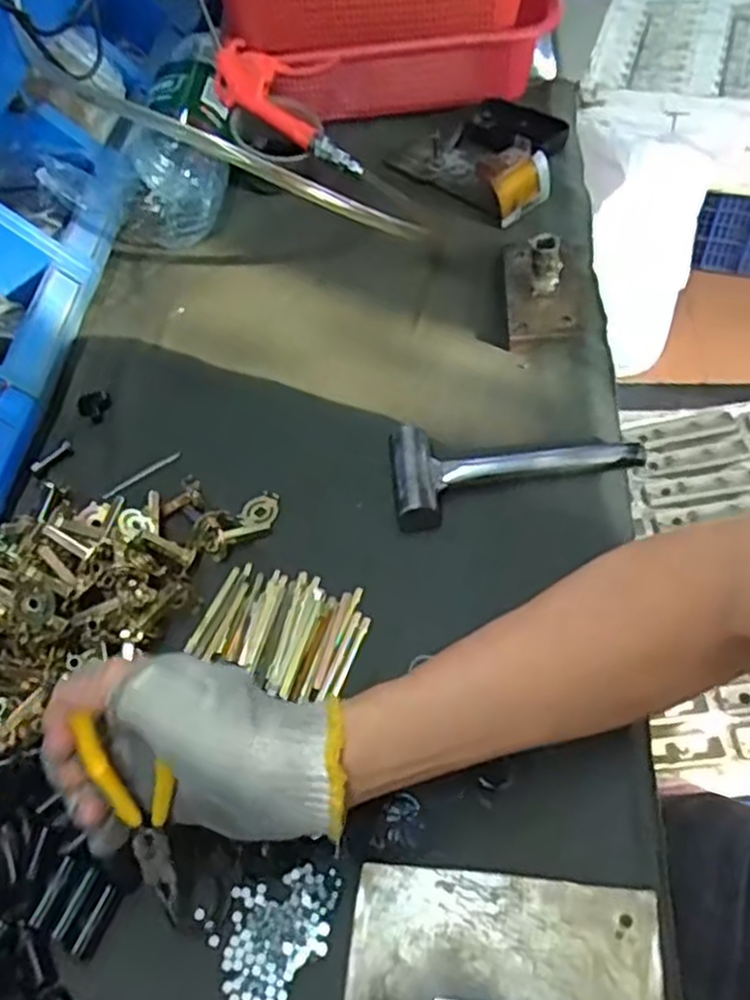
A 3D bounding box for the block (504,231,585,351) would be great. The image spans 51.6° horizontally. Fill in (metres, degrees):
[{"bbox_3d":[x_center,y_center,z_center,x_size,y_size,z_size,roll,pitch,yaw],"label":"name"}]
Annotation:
[{"bbox_3d":[0.146,-0.191,0.650,0.066,0.058,0.128,0,54,6],"label":"block"}]

